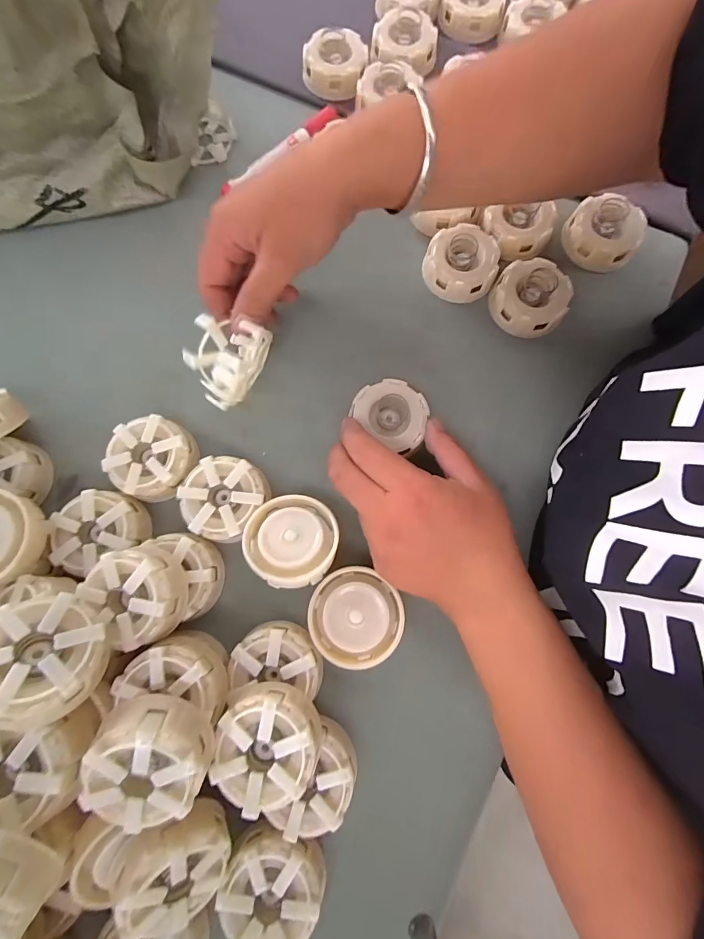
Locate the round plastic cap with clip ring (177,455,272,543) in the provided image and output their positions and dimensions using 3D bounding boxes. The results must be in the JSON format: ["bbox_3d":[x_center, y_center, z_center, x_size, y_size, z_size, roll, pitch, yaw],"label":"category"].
[{"bbox_3d":[-0.094,0.021,0.296,0.055,0.025,0.059,0,78,-1],"label":"round plastic cap with clip ring"}]

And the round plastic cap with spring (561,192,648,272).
[{"bbox_3d":[0.220,-0.208,0.348,0.060,0.027,0.055,0,78,-1],"label":"round plastic cap with spring"}]

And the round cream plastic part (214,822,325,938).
[{"bbox_3d":[-0.048,0.253,0.239,0.058,0.025,0.052,14,78,2],"label":"round cream plastic part"}]

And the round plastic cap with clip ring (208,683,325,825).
[{"bbox_3d":[-0.050,0.165,0.239,0.056,0.034,0.059,0,78,-1],"label":"round plastic cap with clip ring"}]

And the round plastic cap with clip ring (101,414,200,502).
[{"bbox_3d":[-0.149,-0.007,0.304,0.058,0.037,0.060,0,78,-1],"label":"round plastic cap with clip ring"}]

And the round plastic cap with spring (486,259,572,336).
[{"bbox_3d":[0.150,-0.145,0.330,0.059,0.027,0.058,0,78,-1],"label":"round plastic cap with spring"}]

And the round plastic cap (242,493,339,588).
[{"bbox_3d":[-0.043,0.050,0.279,0.064,0.014,0.064,6,54,-9],"label":"round plastic cap"}]

